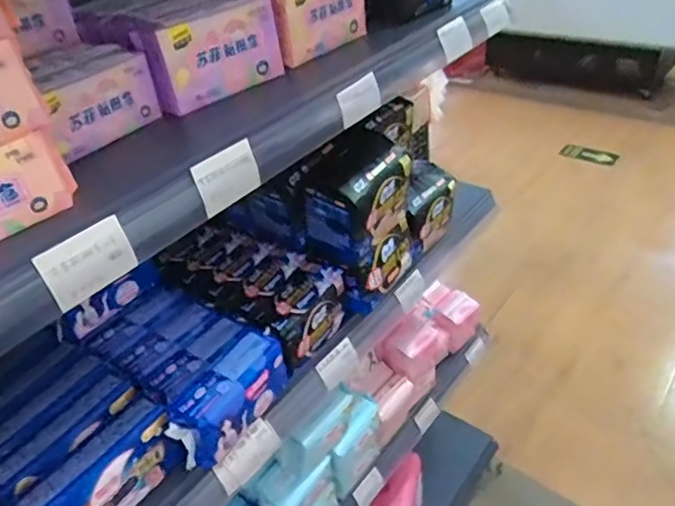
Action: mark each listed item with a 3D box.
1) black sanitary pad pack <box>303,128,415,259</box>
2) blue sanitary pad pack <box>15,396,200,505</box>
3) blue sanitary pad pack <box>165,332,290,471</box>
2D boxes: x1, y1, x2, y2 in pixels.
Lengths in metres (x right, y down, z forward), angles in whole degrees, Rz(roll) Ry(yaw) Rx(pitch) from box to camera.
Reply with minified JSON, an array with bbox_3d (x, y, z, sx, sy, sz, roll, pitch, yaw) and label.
[{"bbox_3d":[0.028,-0.079,0.771,0.100,0.123,0.137,24,46,35],"label":"black sanitary pad pack"},{"bbox_3d":[-0.243,0.244,0.606,0.173,0.099,0.064,-34,44,-31],"label":"blue sanitary pad pack"},{"bbox_3d":[-0.122,0.172,0.669,0.058,0.086,0.145,20,44,32],"label":"blue sanitary pad pack"}]

